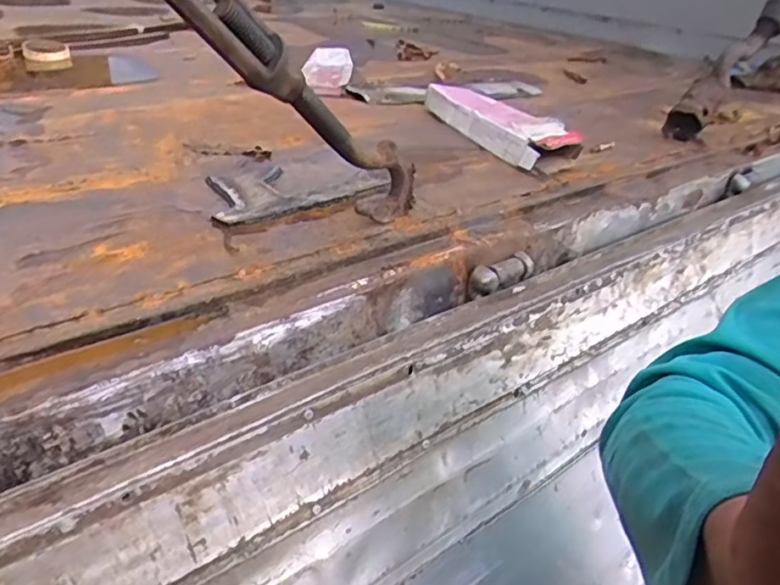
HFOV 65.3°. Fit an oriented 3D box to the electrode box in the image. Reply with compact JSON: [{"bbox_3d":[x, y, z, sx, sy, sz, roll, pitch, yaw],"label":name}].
[{"bbox_3d":[0.158,-0.268,0.948,0.089,0.050,0.342,-9,33,-21],"label":"electrode box"}]

